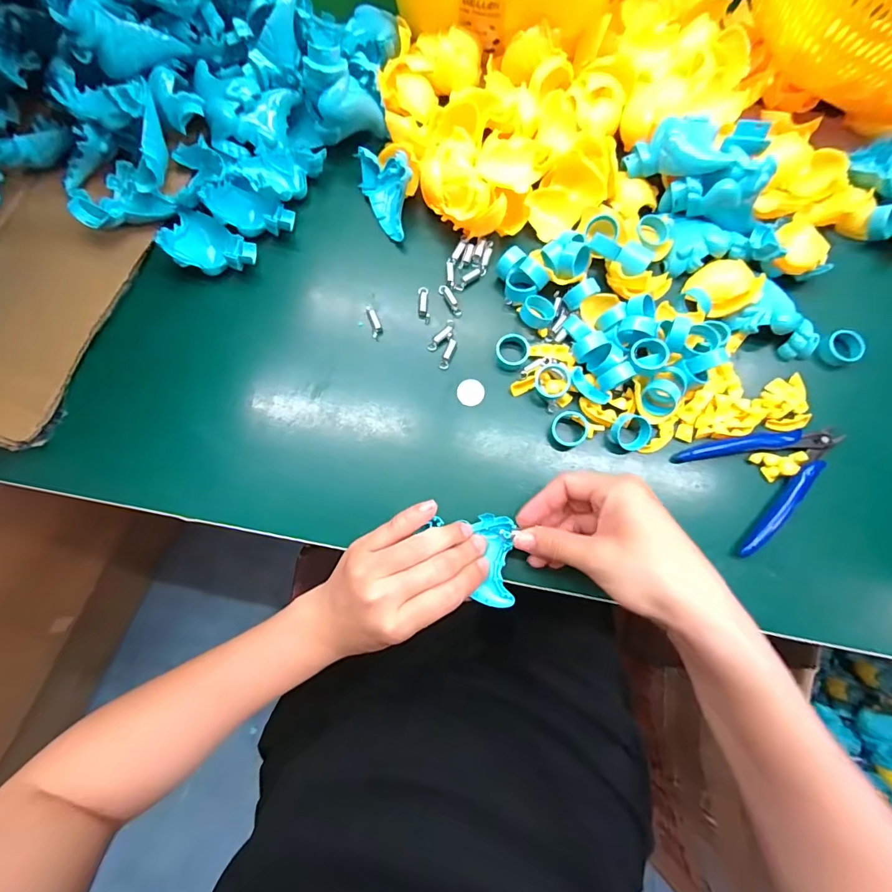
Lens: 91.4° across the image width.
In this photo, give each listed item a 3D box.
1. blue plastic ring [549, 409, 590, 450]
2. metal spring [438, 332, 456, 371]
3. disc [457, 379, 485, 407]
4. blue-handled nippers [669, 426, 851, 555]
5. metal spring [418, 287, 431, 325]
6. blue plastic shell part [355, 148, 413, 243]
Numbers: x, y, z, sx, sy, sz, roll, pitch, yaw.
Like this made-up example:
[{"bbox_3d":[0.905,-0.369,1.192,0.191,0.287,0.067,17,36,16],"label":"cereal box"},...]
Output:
[{"bbox_3d":[0.090,-0.012,0.321,0.026,0.012,0.029,39,80,9],"label":"blue plastic ring"},{"bbox_3d":[0.002,-0.073,0.336,0.008,0.005,0.029,16,78,4],"label":"metal spring"},{"bbox_3d":[0.019,-0.041,0.332,0.020,0.004,0.020,0,77,1],"label":"disc"},{"bbox_3d":[0.231,0.016,0.311,0.102,0.015,0.078,-29,78,-6],"label":"blue-handled nippers"},{"bbox_3d":[-0.018,-0.112,0.346,0.009,0.007,0.029,-4,90,0],"label":"metal spring"},{"bbox_3d":[-0.045,-0.206,0.344,0.033,0.043,0.071,-28,78,-6],"label":"blue plastic shell part"}]

